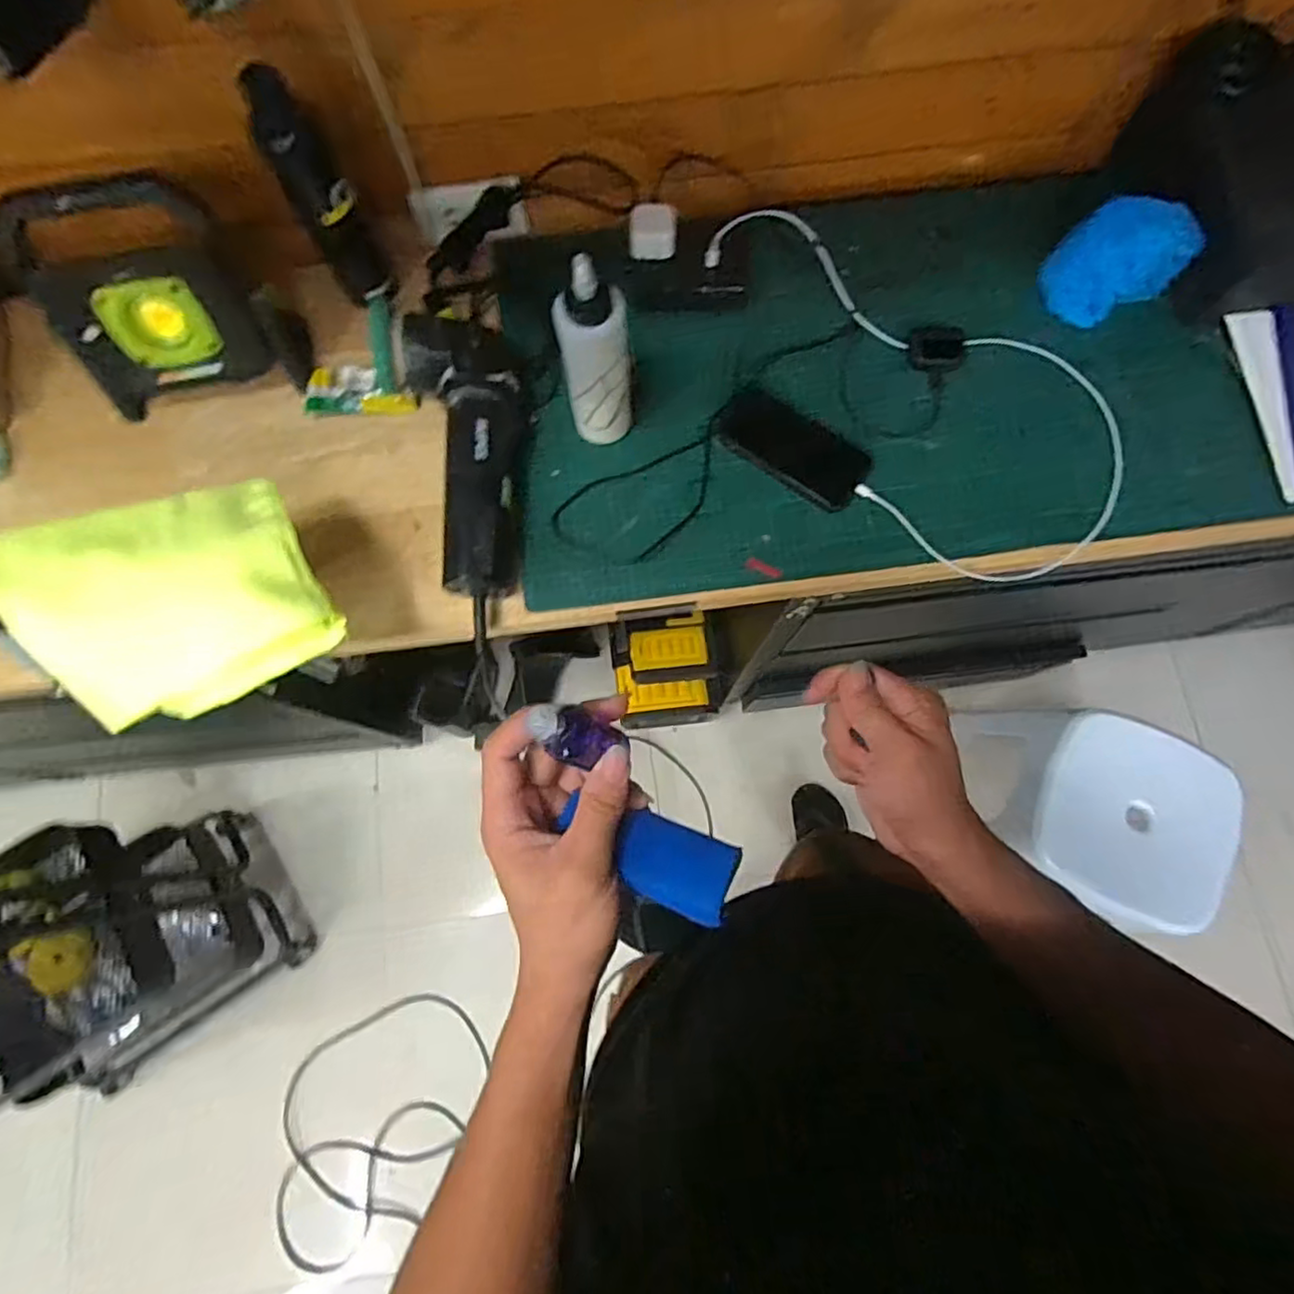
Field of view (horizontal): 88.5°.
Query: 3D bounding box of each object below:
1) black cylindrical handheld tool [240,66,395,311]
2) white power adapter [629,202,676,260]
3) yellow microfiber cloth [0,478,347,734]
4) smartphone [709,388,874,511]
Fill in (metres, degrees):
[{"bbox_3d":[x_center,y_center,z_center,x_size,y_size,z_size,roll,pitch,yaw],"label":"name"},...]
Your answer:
[{"bbox_3d":[-0.308,-0.426,0.636,0.059,0.203,0.057,-30,78,-7],"label":"black cylindrical handheld tool"},{"bbox_3d":[0.006,-0.443,0.707,0.048,0.030,0.049,0,76,0],"label":"white power adapter"},{"bbox_3d":[-0.366,-0.040,0.521,0.199,0.089,0.172,-28,77,-7],"label":"yellow microfiber cloth"},{"bbox_3d":[0.149,-0.207,0.686,0.159,0.005,0.070,35,93,5],"label":"smartphone"}]

